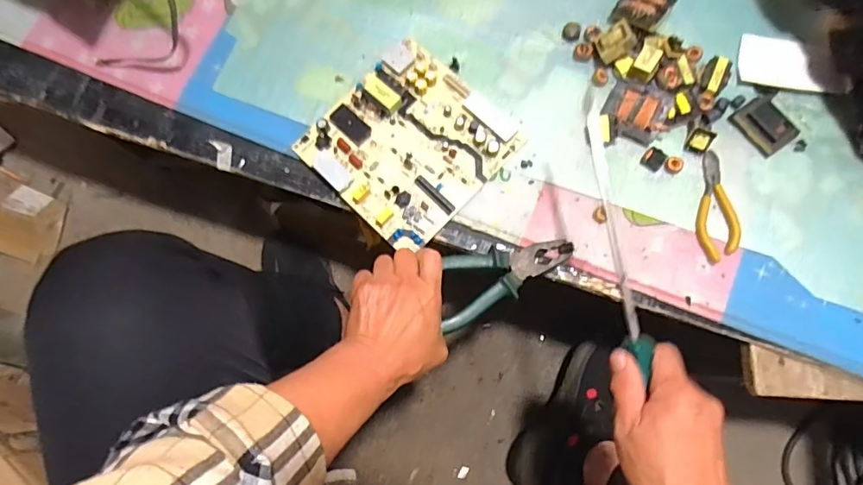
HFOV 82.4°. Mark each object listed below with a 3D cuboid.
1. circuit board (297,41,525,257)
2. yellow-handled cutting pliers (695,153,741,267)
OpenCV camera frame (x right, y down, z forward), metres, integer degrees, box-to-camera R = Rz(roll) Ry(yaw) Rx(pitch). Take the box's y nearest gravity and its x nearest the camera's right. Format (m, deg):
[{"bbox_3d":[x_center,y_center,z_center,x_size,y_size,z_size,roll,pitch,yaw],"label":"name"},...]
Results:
[{"bbox_3d":[-0.024,-0.107,0.527,0.177,0.012,0.180,43,84,9],"label":"circuit board"},{"bbox_3d":[0.284,-0.036,0.489,0.038,0.012,0.111,3,78,-1],"label":"yellow-handled cutting pliers"}]

